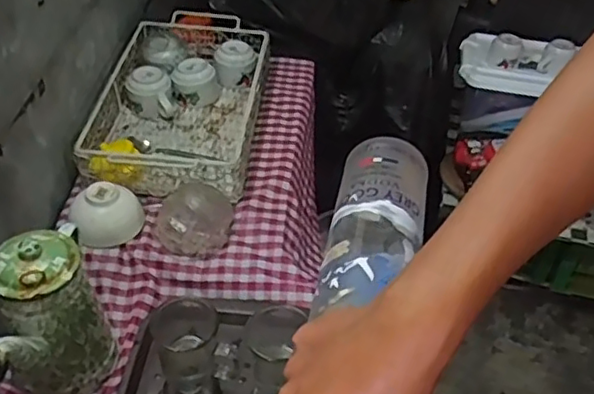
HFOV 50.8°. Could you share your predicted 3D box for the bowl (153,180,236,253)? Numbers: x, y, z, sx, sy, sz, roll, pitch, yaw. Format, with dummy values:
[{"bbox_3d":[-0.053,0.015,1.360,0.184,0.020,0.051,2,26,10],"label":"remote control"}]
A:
[{"bbox_3d":[-0.153,0.015,0.923,0.114,0.076,0.104,3,43,-2],"label":"bowl"}]

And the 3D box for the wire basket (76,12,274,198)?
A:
[{"bbox_3d":[-0.202,-0.179,1.116,0.265,0.084,0.431,6,42,1],"label":"wire basket"}]

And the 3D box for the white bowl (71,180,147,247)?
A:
[{"bbox_3d":[-0.280,0.023,0.921,0.104,0.054,0.092,-10,45,-16],"label":"white bowl"}]

